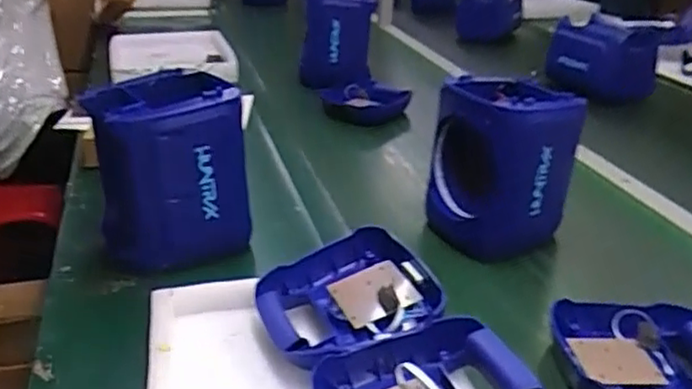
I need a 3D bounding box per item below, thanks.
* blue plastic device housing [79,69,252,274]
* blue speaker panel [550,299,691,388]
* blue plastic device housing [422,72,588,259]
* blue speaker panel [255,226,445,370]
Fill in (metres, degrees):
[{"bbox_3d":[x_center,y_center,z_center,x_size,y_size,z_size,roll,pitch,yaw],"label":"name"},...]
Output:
[{"bbox_3d":[-0.231,-0.031,0.882,0.183,0.224,0.151,-5,27,-16],"label":"blue plastic device housing"},{"bbox_3d":[0.327,0.174,0.721,0.191,0.056,0.157,1,27,-2],"label":"blue speaker panel"},{"bbox_3d":[0.209,-0.036,0.967,0.138,0.226,0.170,-14,31,-28],"label":"blue plastic device housing"},{"bbox_3d":[0.000,0.114,0.722,0.179,0.064,0.162,-5,27,-13],"label":"blue speaker panel"}]

